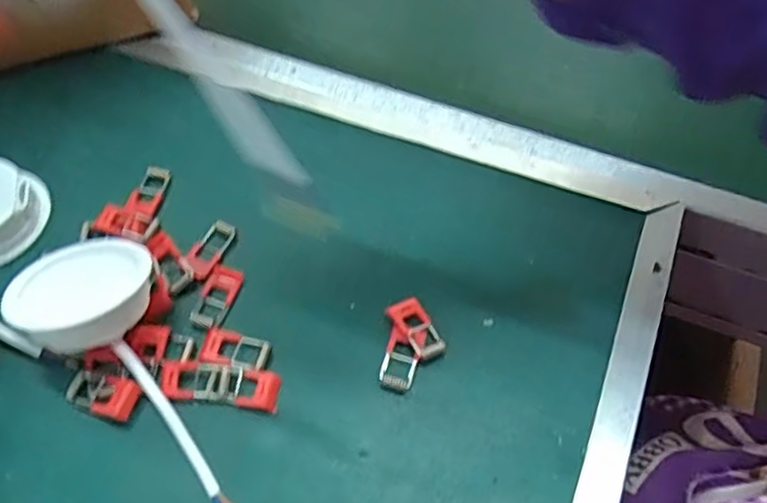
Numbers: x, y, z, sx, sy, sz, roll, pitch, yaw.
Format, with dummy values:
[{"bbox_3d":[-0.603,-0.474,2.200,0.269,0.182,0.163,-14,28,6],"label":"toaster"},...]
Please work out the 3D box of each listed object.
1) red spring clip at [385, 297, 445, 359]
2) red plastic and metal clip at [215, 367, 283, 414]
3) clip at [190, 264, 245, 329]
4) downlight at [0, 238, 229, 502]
[{"bbox_3d":[0.019,0.041,0.358,0.019,0.007,0.036,-29,63,-19],"label":"red spring clip"},{"bbox_3d":[-0.069,0.070,0.340,0.032,0.004,0.021,9,58,4],"label":"red plastic and metal clip"},{"bbox_3d":[-0.093,0.024,0.369,0.019,0.004,0.039,15,58,8],"label":"clip"},{"bbox_3d":[-0.115,0.053,0.329,0.168,0.039,0.078,34,63,18],"label":"downlight"}]

